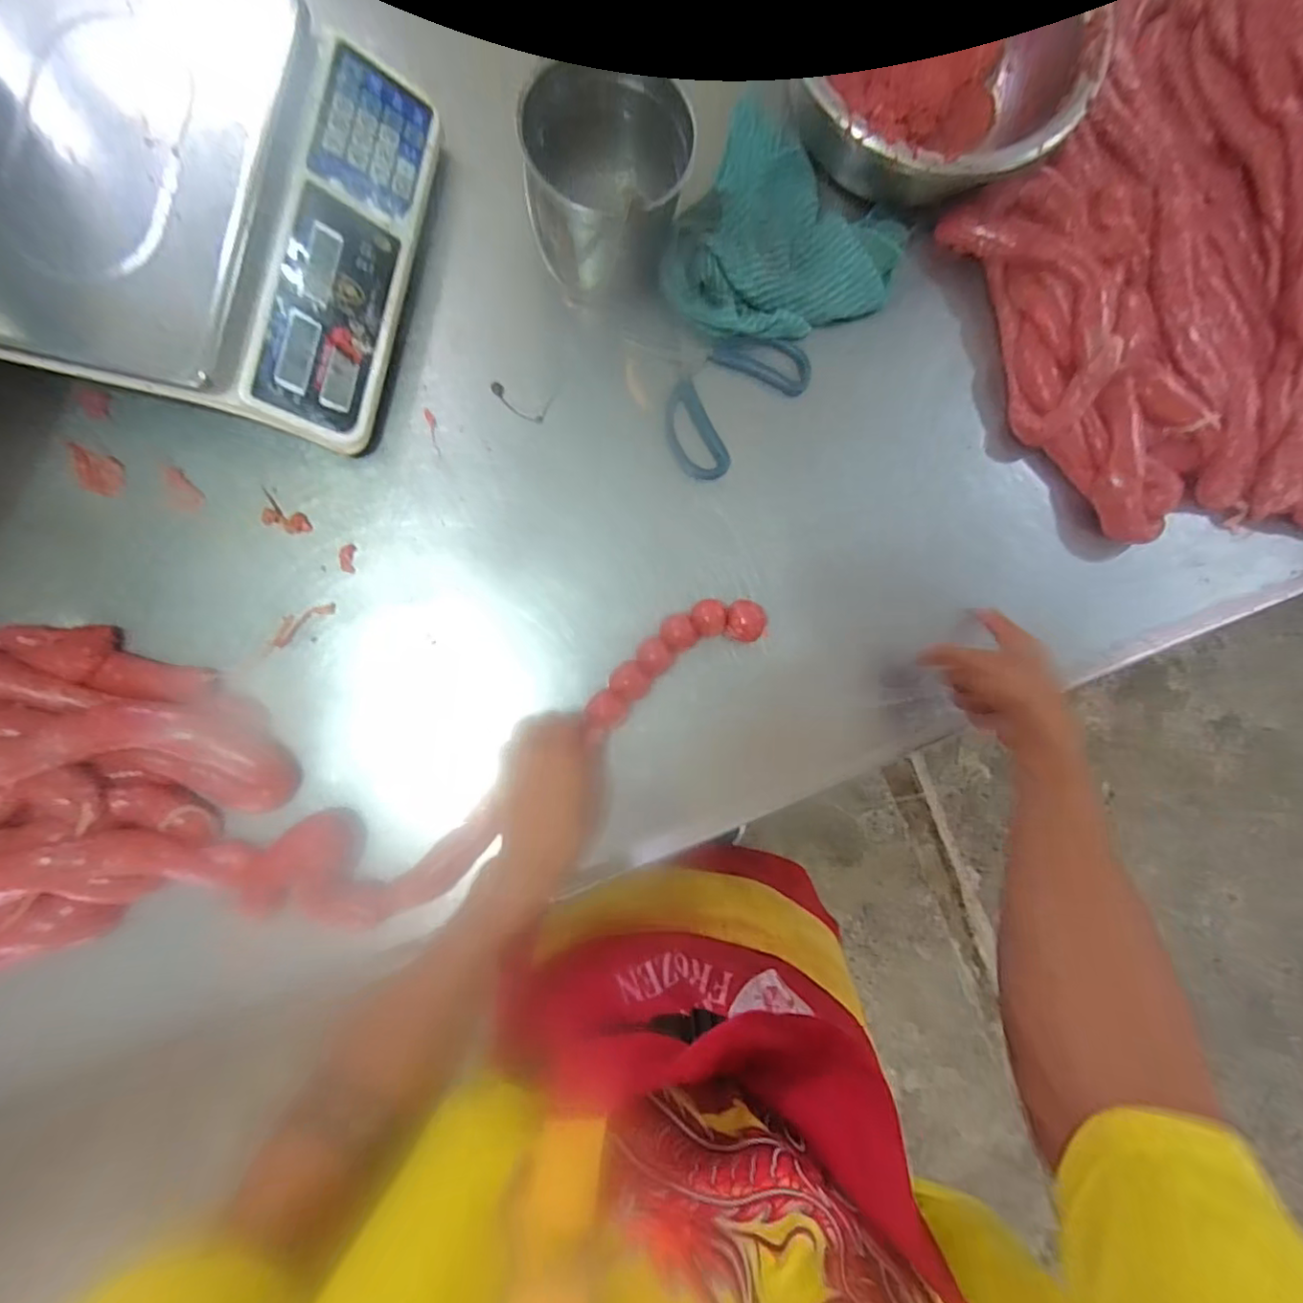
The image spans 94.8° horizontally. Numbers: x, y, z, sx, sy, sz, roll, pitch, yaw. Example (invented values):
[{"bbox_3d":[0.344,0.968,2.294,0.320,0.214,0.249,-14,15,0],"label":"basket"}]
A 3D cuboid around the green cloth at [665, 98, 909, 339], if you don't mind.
[{"bbox_3d":[0.135,-0.389,0.572,0.195,0.048,0.212,26,84,-2],"label":"green cloth"}]

